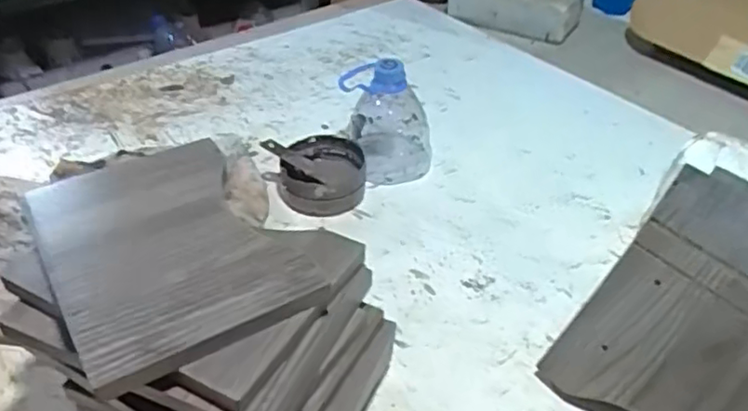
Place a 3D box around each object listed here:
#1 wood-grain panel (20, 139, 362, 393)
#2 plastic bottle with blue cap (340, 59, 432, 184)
[{"bbox_3d":[-0.128,0.019,0.431,0.177,0.020,0.197,-22,46,-27],"label":"wood-grain panel"},{"bbox_3d":[0.017,-0.100,0.688,0.085,0.130,0.073,-12,40,-16],"label":"plastic bottle with blue cap"}]

